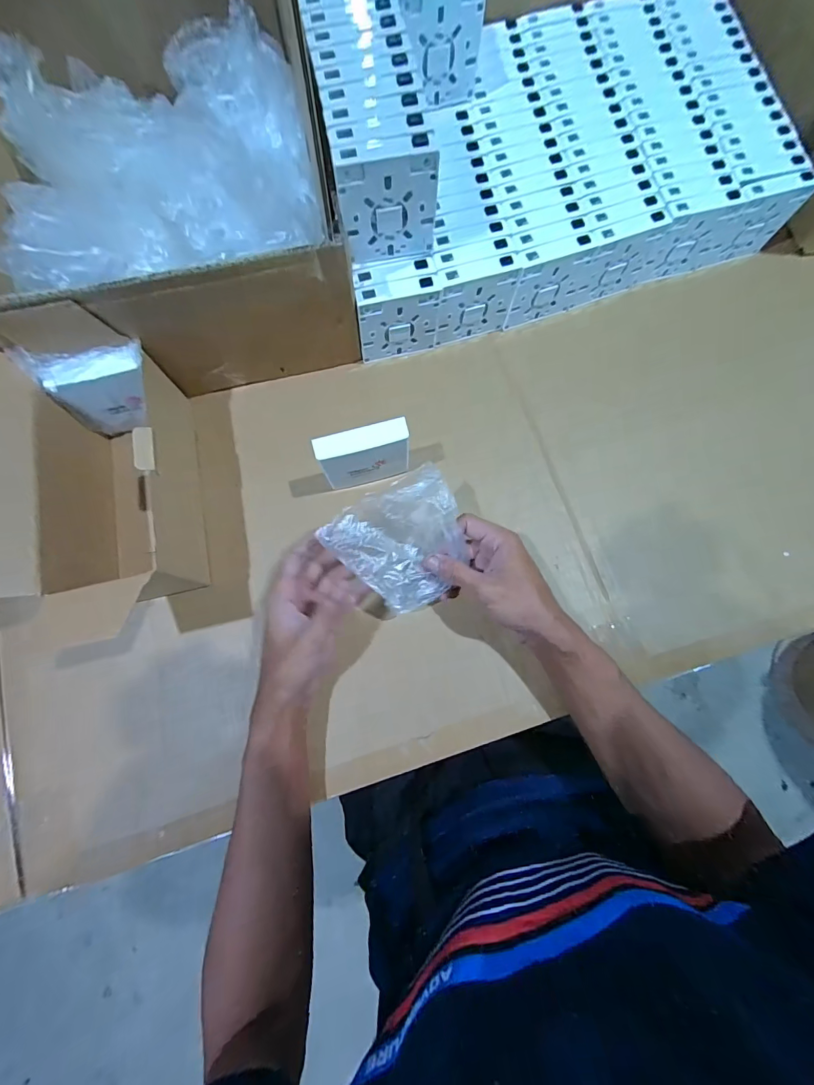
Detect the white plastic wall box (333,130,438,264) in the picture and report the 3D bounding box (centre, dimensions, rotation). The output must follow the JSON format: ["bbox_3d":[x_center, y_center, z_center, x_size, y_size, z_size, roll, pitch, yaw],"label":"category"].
[{"bbox_3d":[-0.017,-0.301,0.359,0.084,0.089,0.023,-13,77,-3],"label":"white plastic wall box"}]

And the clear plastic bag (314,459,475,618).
[{"bbox_3d":[0.002,0.001,0.362,0.109,0.022,0.112,-35,107,0],"label":"clear plastic bag"}]

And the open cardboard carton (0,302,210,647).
[{"bbox_3d":[-0.294,-0.058,0.349,0.153,0.156,0.231,-11,78,-4],"label":"open cardboard carton"}]

